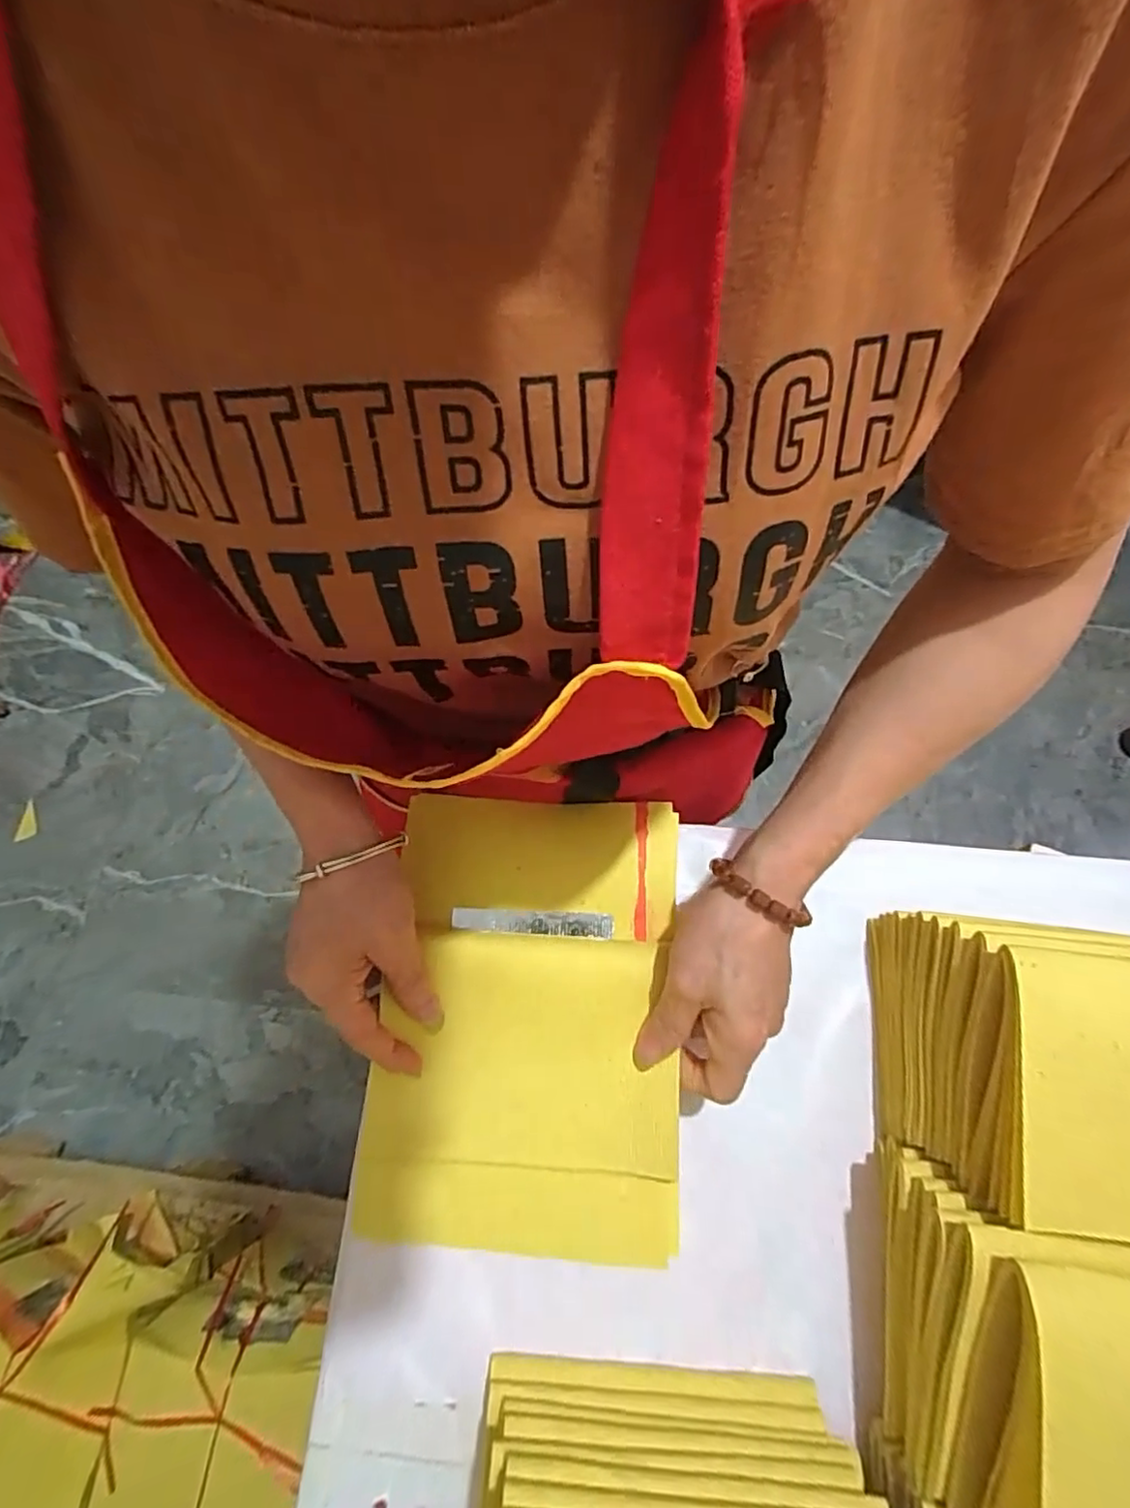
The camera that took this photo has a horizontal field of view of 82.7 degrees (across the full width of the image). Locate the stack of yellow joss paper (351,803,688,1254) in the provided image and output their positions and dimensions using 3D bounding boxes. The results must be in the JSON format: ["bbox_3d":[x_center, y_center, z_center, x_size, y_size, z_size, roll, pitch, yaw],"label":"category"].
[{"bbox_3d":[-0.020,0.130,0.341,0.154,0.016,0.218,2,69,1],"label":"stack of yellow joss paper"}]

